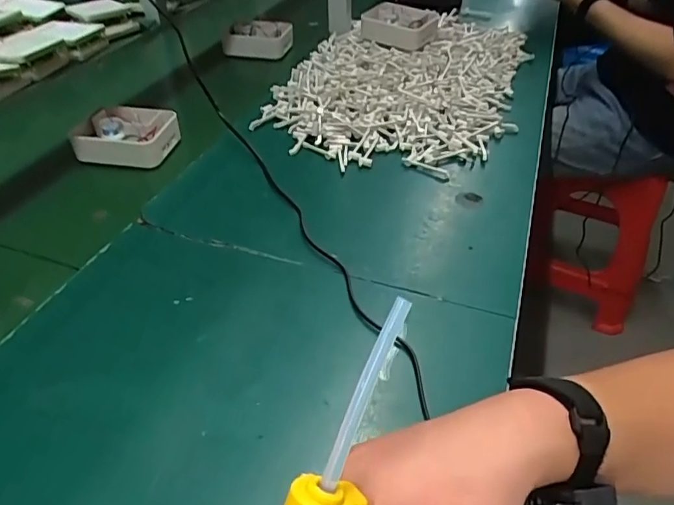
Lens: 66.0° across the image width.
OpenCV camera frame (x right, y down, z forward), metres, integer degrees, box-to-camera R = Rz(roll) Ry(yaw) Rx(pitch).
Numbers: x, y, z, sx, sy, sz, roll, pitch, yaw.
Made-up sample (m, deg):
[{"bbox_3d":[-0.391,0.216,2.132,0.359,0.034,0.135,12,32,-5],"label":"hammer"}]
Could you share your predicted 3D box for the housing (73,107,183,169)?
[{"bbox_3d":[-0.297,-0.167,0.742,0.135,0.047,0.097,3,41,5],"label":"housing"}]

